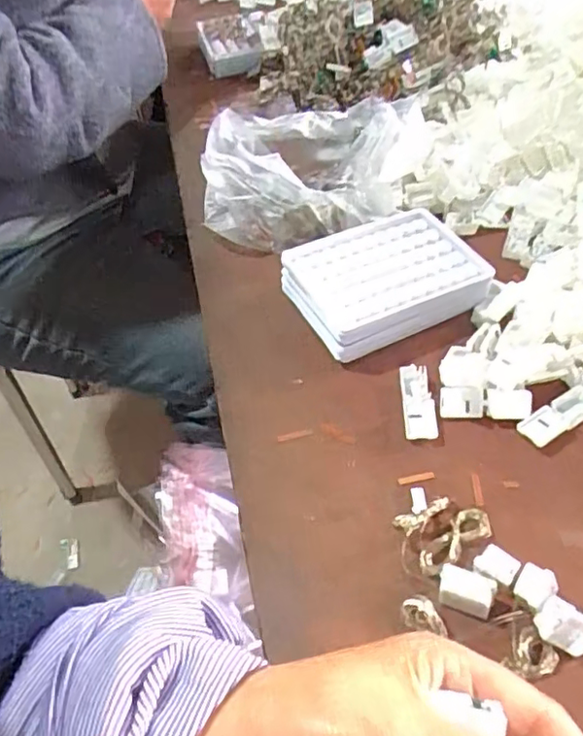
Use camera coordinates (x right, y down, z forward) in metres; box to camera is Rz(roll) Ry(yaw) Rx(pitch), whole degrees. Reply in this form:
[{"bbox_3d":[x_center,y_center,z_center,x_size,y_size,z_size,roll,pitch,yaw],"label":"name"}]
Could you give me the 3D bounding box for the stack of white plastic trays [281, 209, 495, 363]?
[{"bbox_3d":[0.070,-0.066,0.451,0.147,0.040,0.102,-23,50,-14],"label":"stack of white plastic trays"}]

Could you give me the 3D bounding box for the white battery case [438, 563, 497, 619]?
[{"bbox_3d":[0.089,0.114,0.303,0.027,0.016,0.015,21,53,24],"label":"white battery case"}]

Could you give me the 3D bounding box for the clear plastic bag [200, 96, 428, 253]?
[{"bbox_3d":[0.022,-0.183,0.532,0.176,0.070,0.151,6,50,11],"label":"clear plastic bag"}]

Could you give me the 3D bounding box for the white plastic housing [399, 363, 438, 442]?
[{"bbox_3d":[0.084,0.022,0.395,0.020,0.008,0.057,-1,49,5],"label":"white plastic housing"}]

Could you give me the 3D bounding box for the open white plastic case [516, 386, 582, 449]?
[{"bbox_3d":[0.171,0.031,0.380,0.056,0.009,0.020,-29,52,-19],"label":"open white plastic case"}]

